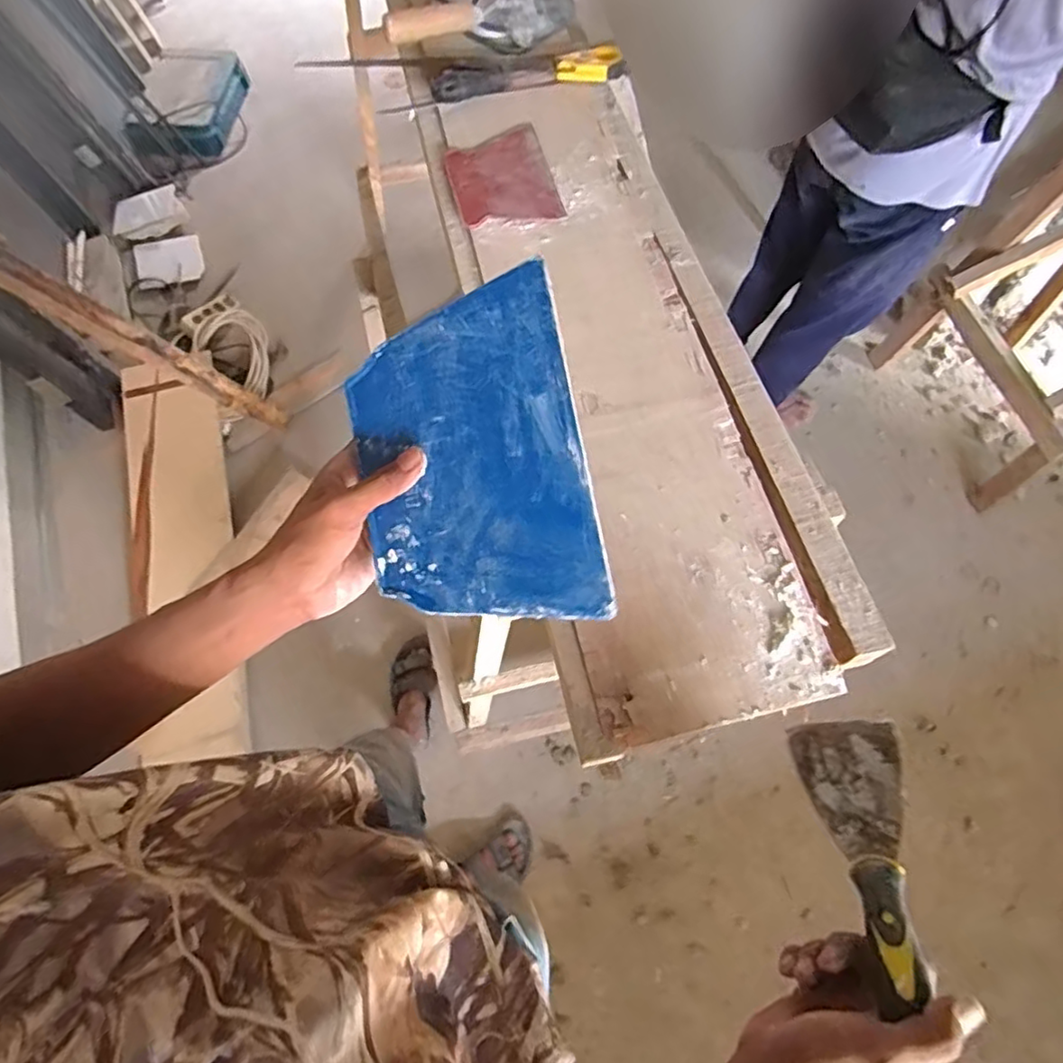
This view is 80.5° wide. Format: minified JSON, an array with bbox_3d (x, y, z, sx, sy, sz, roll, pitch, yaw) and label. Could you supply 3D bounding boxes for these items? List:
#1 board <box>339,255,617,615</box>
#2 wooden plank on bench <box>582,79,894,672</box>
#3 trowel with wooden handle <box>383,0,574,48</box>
[{"bbox_3d":[-0.040,-0.042,0.392,0.144,0.006,0.205,-13,84,16],"label":"board"},{"bbox_3d":[0.194,-0.239,0.691,0.045,0.030,0.787,-13,69,-7],"label":"wooden plank on bench"},{"bbox_3d":[-0.068,-0.714,0.858,0.267,0.064,0.083,-12,69,-7],"label":"trowel with wooden handle"}]

